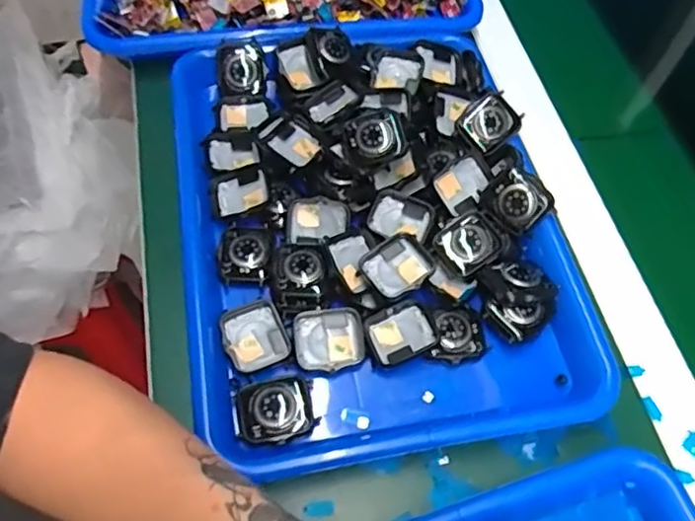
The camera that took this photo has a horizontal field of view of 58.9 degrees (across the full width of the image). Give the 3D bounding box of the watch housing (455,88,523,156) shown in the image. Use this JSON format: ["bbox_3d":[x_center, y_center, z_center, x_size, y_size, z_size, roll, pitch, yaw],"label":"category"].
[{"bbox_3d":[0.107,-0.103,0.458,0.042,0.006,0.035,-42,93,1],"label":"watch housing"}]

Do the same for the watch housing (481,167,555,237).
[{"bbox_3d":[0.117,-0.040,0.422,0.041,0.038,0.008,43,20,-7],"label":"watch housing"}]

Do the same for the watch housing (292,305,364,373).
[{"bbox_3d":[-0.012,0.048,0.382,0.042,0.009,0.038,-4,60,-7],"label":"watch housing"}]

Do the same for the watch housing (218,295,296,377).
[{"bbox_3d":[-0.058,0.047,0.383,0.038,0.006,0.044,-22,63,-17],"label":"watch housing"}]

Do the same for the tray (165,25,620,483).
[{"bbox_3d":[0.014,-0.035,0.431,0.258,0.048,0.335,-8,60,-9],"label":"tray"}]

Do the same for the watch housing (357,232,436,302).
[{"bbox_3d":[0.036,0.003,0.407,0.047,0.014,0.037,-31,66,-21],"label":"watch housing"}]

